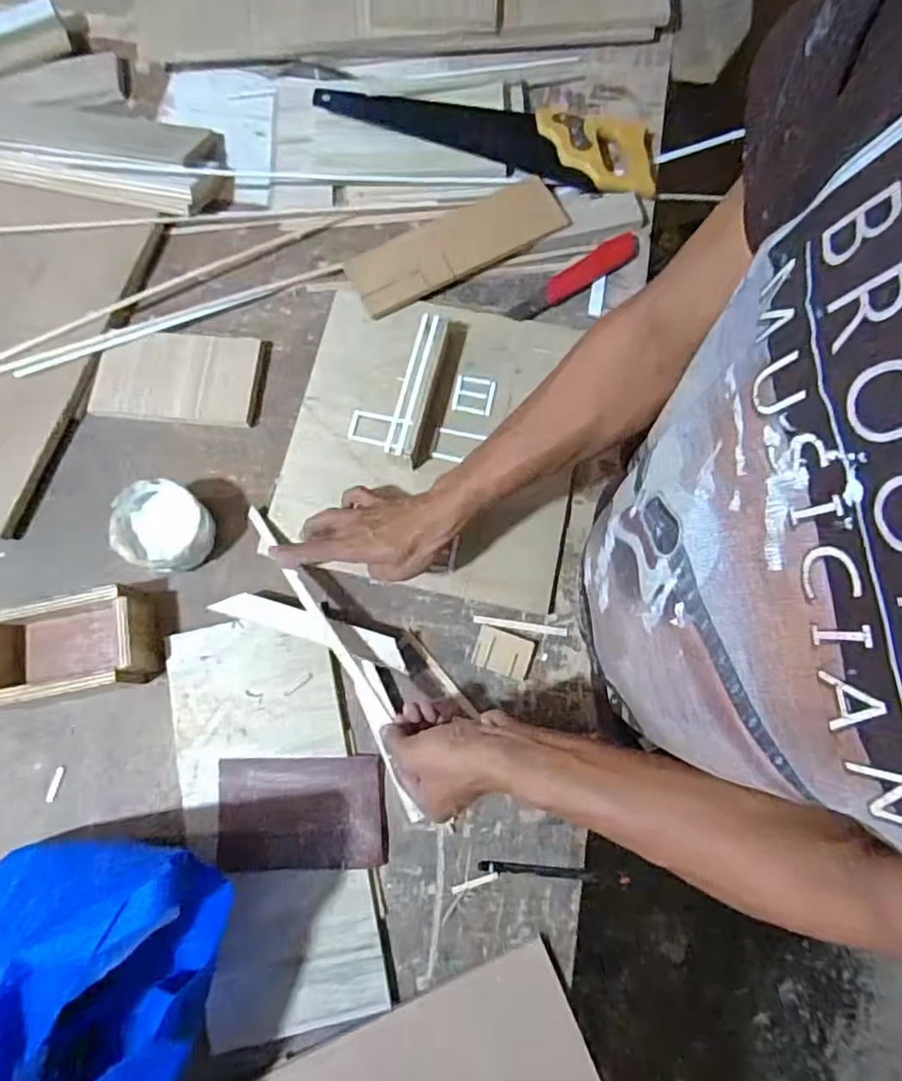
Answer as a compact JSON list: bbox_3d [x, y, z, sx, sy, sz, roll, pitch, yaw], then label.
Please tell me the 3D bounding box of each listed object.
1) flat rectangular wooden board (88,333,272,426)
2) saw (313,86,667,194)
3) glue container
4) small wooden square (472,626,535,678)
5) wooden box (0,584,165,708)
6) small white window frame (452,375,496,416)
[{"bbox_3d":[-0.309,-0.188,0.693,0.187,0.017,0.108,2,76,2],"label":"flat rectangular wooden board"},{"bbox_3d":[0.048,-0.507,0.737,0.416,0.035,0.114,11,76,4],"label":"saw"},{"bbox_3d":[-0.293,-0.011,0.627,0.093,0.056,0.086,0,76,1],"label":"glue container"},{"bbox_3d":[0.053,0.112,0.610,0.056,0.004,0.041,17,77,6],"label":"small wooden square"},{"bbox_3d":[-0.374,0.105,0.598,0.161,0.050,0.099,-13,76,-2],"label":"wooden box"},{"bbox_3d":[0.025,-0.163,0.675,0.044,0.004,0.042,10,76,4],"label":"small white window frame"}]

